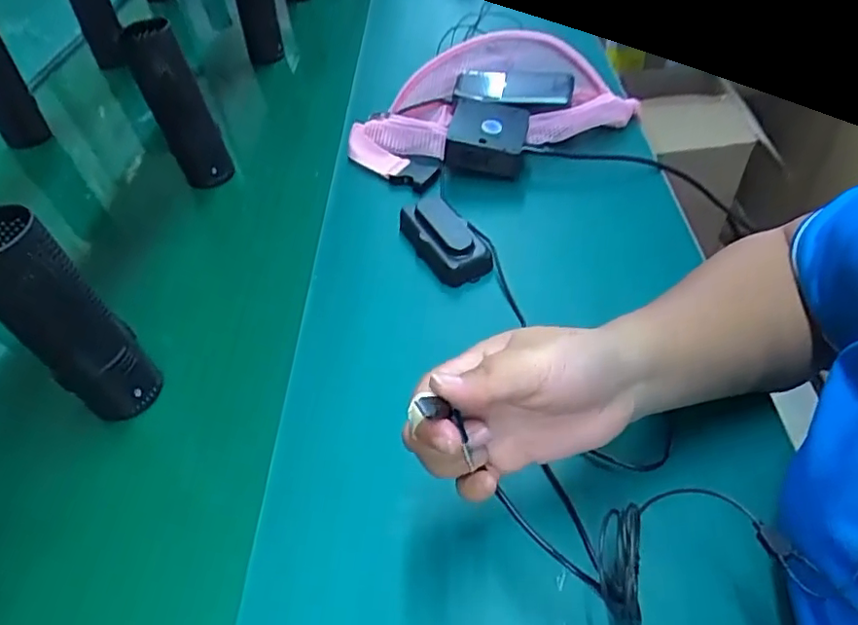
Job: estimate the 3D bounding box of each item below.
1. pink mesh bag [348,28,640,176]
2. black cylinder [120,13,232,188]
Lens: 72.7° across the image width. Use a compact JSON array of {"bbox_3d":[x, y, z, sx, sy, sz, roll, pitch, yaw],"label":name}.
[{"bbox_3d":[0.062,-0.247,0.635,0.308,0.104,0.123,-10,46,-2],"label":"pink mesh bag"},{"bbox_3d":[-0.264,-0.218,0.618,0.060,0.165,0.054,-27,49,-18],"label":"black cylinder"}]

